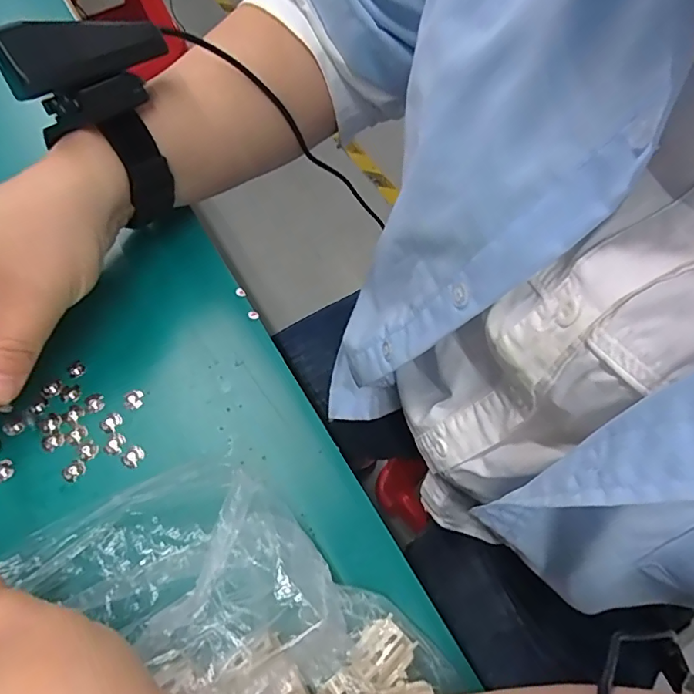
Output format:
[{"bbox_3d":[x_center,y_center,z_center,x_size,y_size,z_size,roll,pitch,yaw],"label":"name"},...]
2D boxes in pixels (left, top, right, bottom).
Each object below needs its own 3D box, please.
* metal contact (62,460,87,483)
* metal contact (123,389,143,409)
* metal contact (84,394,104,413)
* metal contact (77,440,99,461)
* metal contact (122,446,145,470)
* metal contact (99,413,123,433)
[{"bbox_3d":[-0.129,0.058,0.236,0.009,0.004,0.010,32,66,19],"label":"metal contact"},{"bbox_3d":[-0.108,0.026,0.254,0.009,0.004,0.011,-13,60,-5],"label":"metal contact"},{"bbox_3d":[-0.128,0.028,0.254,0.009,0.004,0.010,-13,60,-5],"label":"metal contact"},{"bbox_3d":[-0.126,0.049,0.242,0.010,0.004,0.009,37,68,21],"label":"metal contact"},{"bbox_3d":[-0.102,0.052,0.239,0.009,0.004,0.011,29,65,18],"label":"metal contact"},{"bbox_3d":[-0.117,0.037,0.248,0.010,0.004,0.011,-1,59,2],"label":"metal contact"}]

